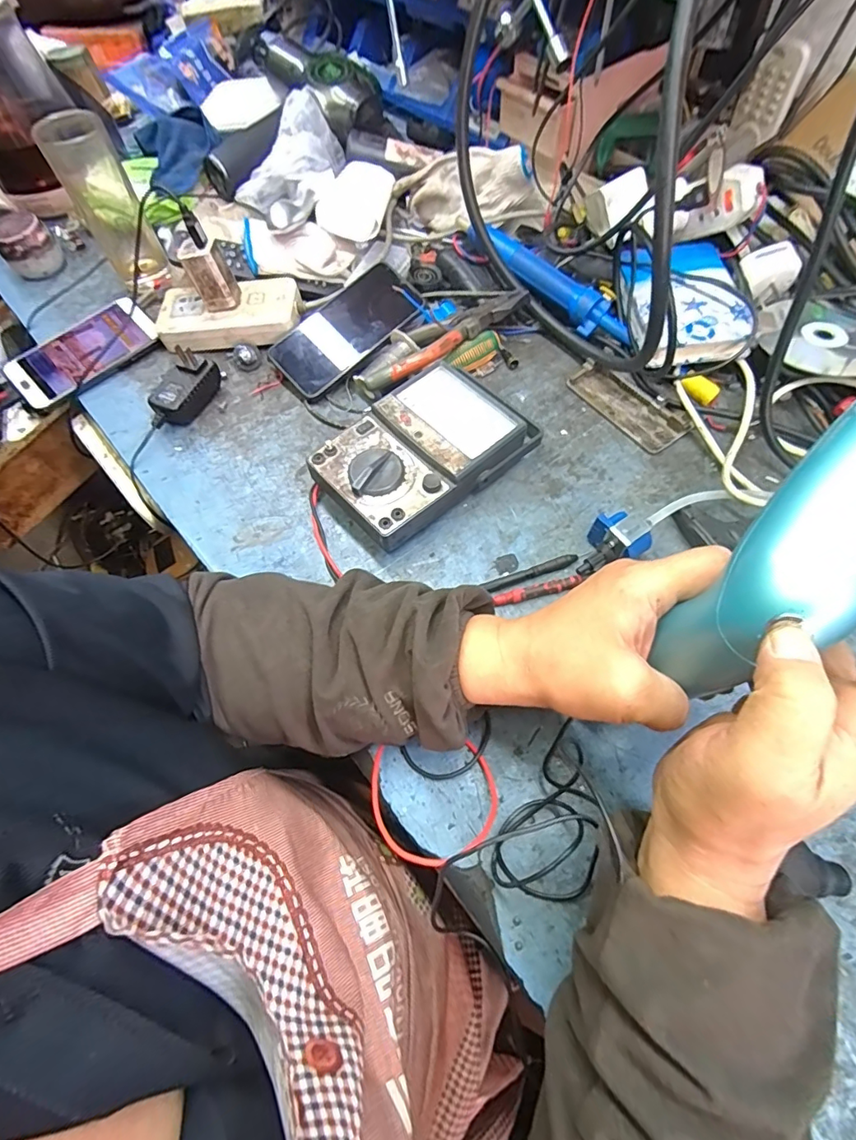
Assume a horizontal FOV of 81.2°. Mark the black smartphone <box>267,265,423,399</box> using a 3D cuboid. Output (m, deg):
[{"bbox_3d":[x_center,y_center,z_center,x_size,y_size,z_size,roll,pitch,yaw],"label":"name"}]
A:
[{"bbox_3d":[-0.085,-0.250,0.519,0.157,0.016,0.085,-34,75,-1],"label":"black smartphone"}]

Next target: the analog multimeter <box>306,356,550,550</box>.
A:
[{"bbox_3d":[-0.003,-0.104,0.447,0.117,0.049,0.180,41,72,20],"label":"analog multimeter"}]

